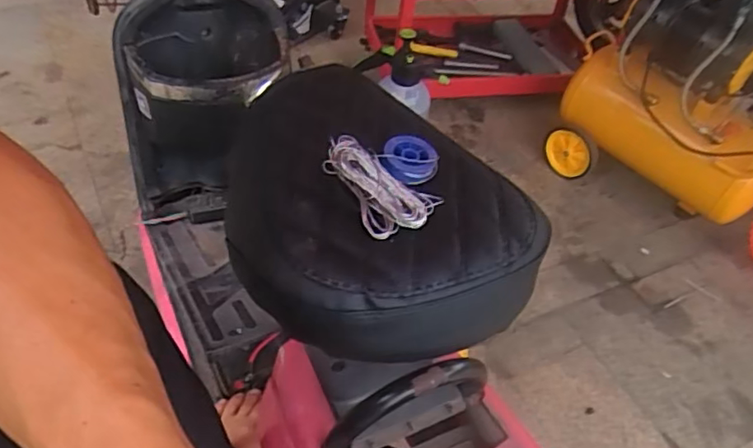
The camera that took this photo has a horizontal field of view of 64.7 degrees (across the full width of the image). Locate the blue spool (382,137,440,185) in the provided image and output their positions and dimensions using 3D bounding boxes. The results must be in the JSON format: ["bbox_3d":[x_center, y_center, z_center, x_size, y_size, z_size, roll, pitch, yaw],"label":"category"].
[{"bbox_3d":[0.024,-0.046,0.417,0.037,0.017,0.035,4,47,-4],"label":"blue spool"}]

